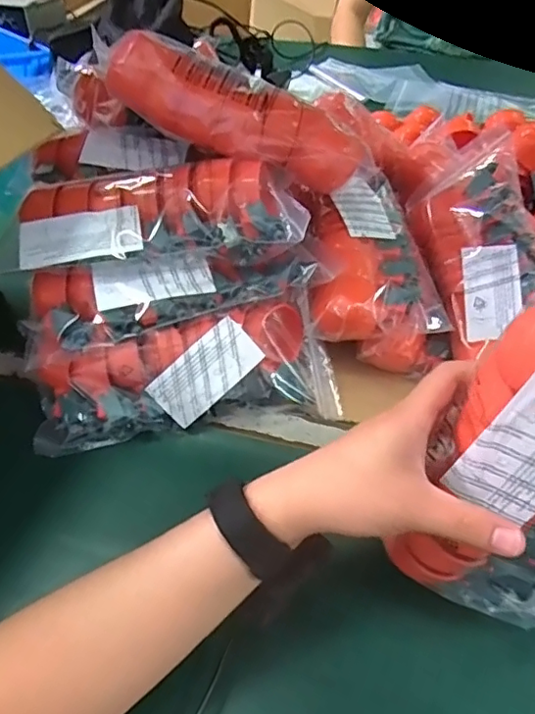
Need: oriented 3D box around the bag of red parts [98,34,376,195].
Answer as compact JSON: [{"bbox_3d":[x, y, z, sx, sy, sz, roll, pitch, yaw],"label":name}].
[{"bbox_3d":[-0.024,-0.215,0.511,0.238,0.062,0.061,21,49,-6],"label":"bag of red parts"}]

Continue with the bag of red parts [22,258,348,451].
[{"bbox_3d":[-0.077,-0.003,0.524,0.270,0.148,0.080,-9,13,-6],"label":"bag of red parts"}]

